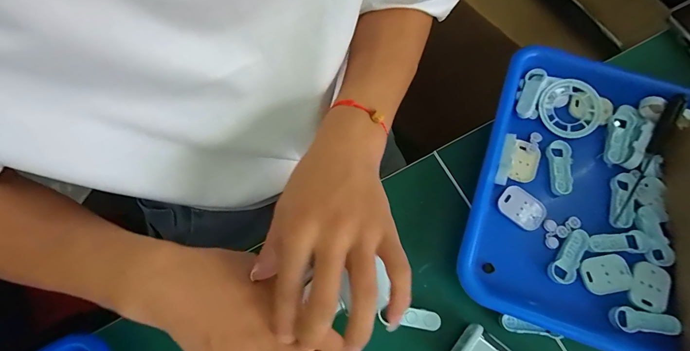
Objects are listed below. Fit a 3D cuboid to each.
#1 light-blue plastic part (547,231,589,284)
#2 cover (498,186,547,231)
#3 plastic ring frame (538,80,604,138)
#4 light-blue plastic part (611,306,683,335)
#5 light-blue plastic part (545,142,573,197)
[{"bbox_3d":[0.192,0.069,0.290,0.019,0.006,0.048,34,76,9],"label":"light-blue plastic part"},{"bbox_3d":[0.159,0.029,0.306,0.040,0.004,0.029,36,76,10],"label":"cover"},{"bbox_3d":[0.217,-0.064,0.328,0.052,0.016,0.058,-36,77,-11],"label":"plastic ring frame"},{"bbox_3d":[0.239,0.117,0.272,0.047,0.004,0.018,4,71,14],"label":"light-blue plastic part"},{"bbox_3d":[0.198,-0.008,0.315,0.019,0.007,0.051,8,73,2],"label":"light-blue plastic part"}]

